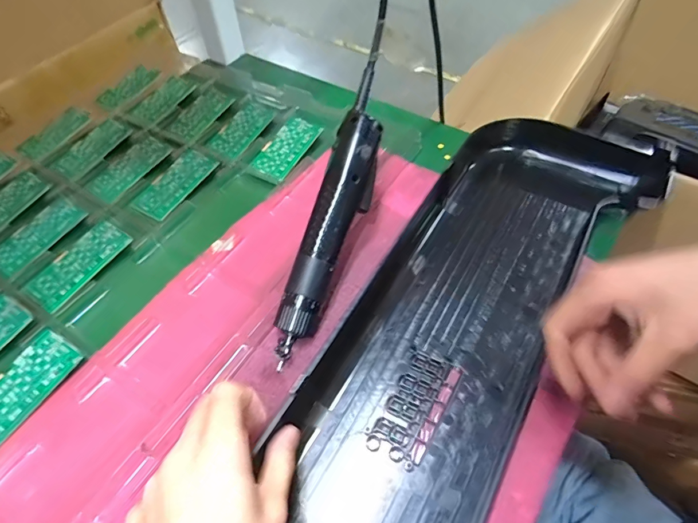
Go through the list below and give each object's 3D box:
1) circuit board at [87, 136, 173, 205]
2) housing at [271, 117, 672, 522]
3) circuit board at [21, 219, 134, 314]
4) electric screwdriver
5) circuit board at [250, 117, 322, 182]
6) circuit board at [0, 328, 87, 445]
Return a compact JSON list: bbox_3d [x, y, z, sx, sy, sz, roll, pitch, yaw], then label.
[{"bbox_3d":[-0.252,-0.110,0.497,0.054,0.005,0.100,22,58,18],"label":"circuit board"},{"bbox_3d":[0.092,0.053,0.334,0.188,0.047,0.488,22,58,18],"label":"housing"},{"bbox_3d":[-0.259,0.001,0.413,0.049,0.004,0.097,25,59,19],"label":"circuit board"},{"bbox_3d":[-0.016,-0.023,0.367,0.038,0.034,0.214,17,81,14],"label":"electric screwdriver"},{"bbox_3d":[-0.073,-0.136,0.502,0.050,0.007,0.095,21,58,17],"label":"circuit board"},{"bbox_3d":[-0.260,0.101,0.335,0.048,0.005,0.095,25,59,20],"label":"circuit board"}]

